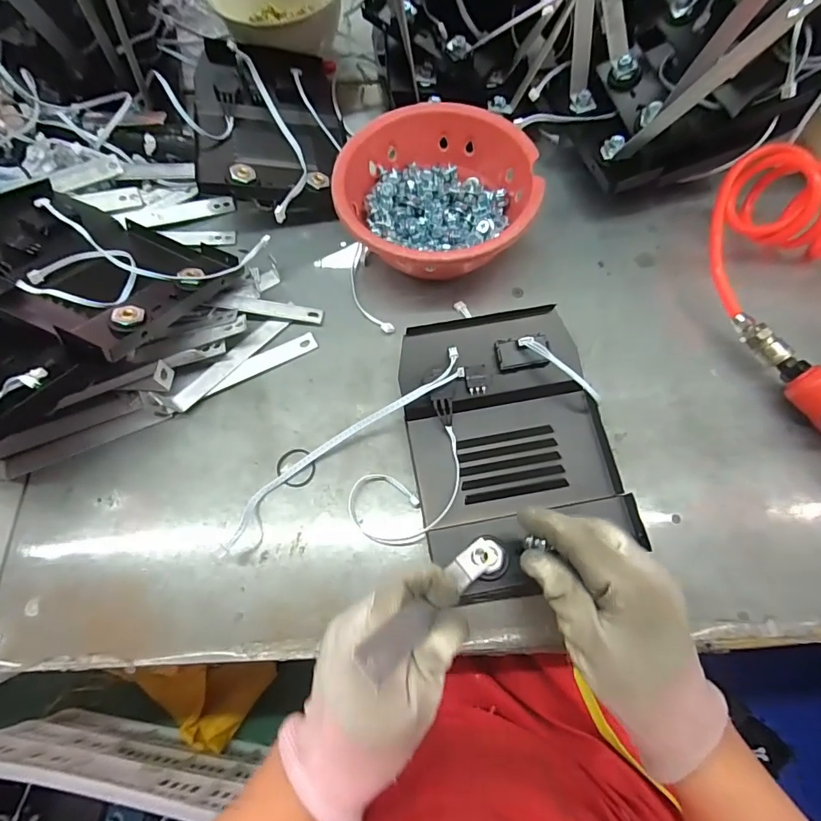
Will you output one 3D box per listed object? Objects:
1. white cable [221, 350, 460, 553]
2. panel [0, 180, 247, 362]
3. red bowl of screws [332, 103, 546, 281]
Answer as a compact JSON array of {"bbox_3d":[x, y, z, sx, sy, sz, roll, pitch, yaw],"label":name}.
[{"bbox_3d":[-0.055,0.030,0.377,0.238,0.019,0.034,-40,43,-4],"label":"white cable"},{"bbox_3d":[-0.271,-0.122,0.403,0.201,0.035,0.150,25,46,5],"label":"panel"},{"bbox_3d":[0.024,-0.185,0.432,0.167,0.077,0.172,-1,67,2],"label":"red bowl of screws"}]

